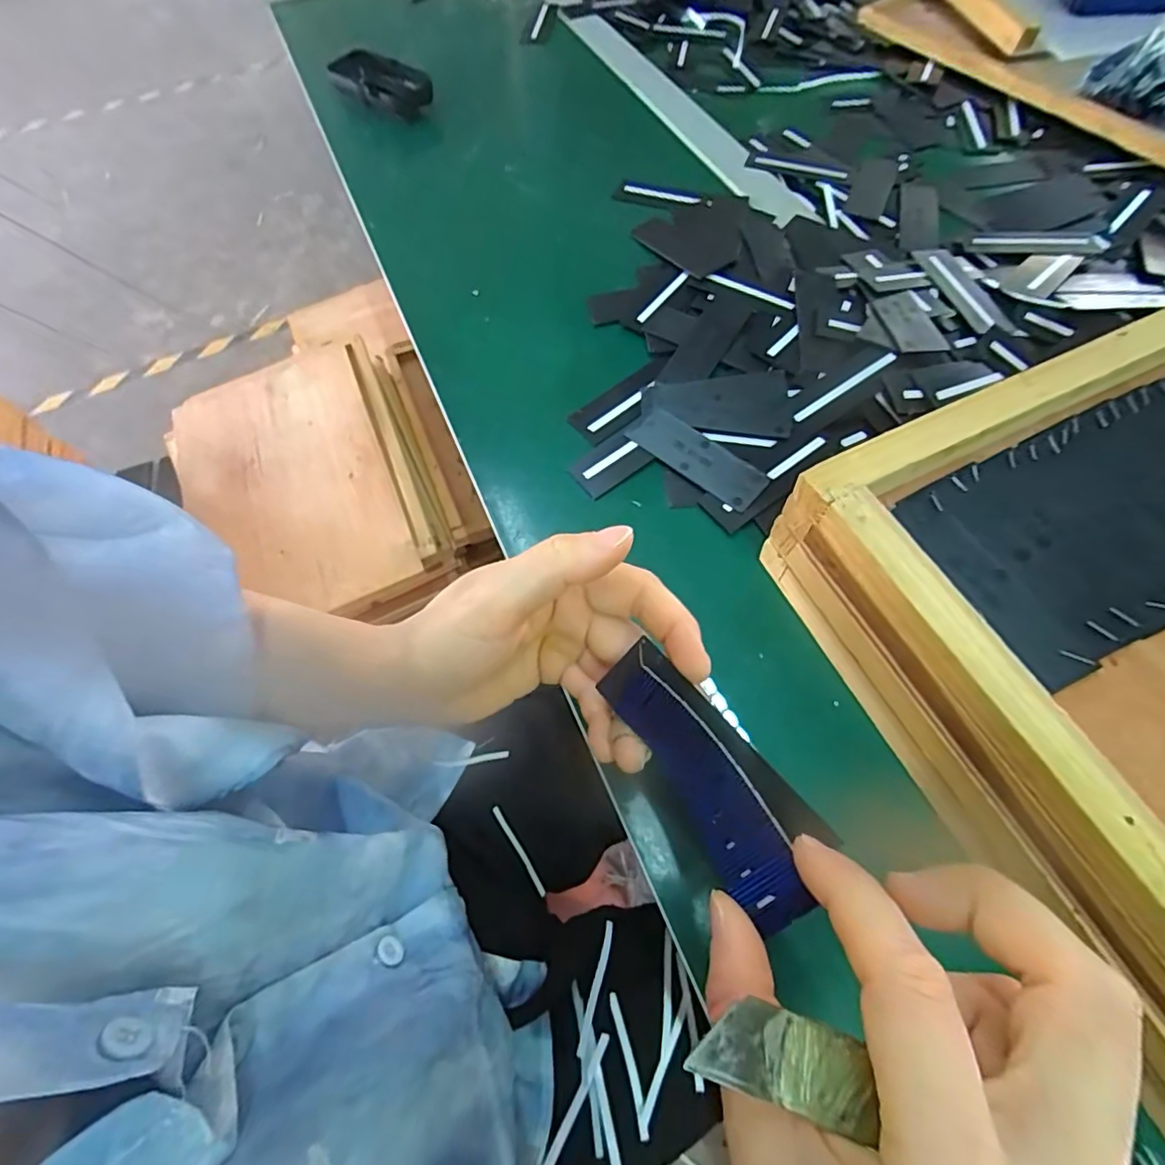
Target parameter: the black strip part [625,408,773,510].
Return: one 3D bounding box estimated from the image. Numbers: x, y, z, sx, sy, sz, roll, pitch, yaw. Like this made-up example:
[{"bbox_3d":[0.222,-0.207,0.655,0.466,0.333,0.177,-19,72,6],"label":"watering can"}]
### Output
[{"bbox_3d":[0.071,-0.079,0.353,0.091,0.006,0.032,37,69,22],"label":"black strip part"}]

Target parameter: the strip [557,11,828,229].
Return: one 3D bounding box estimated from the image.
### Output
[{"bbox_3d":[0.086,-0.479,0.565,0.044,0.006,0.464,-22,64,-10],"label":"strip"}]

